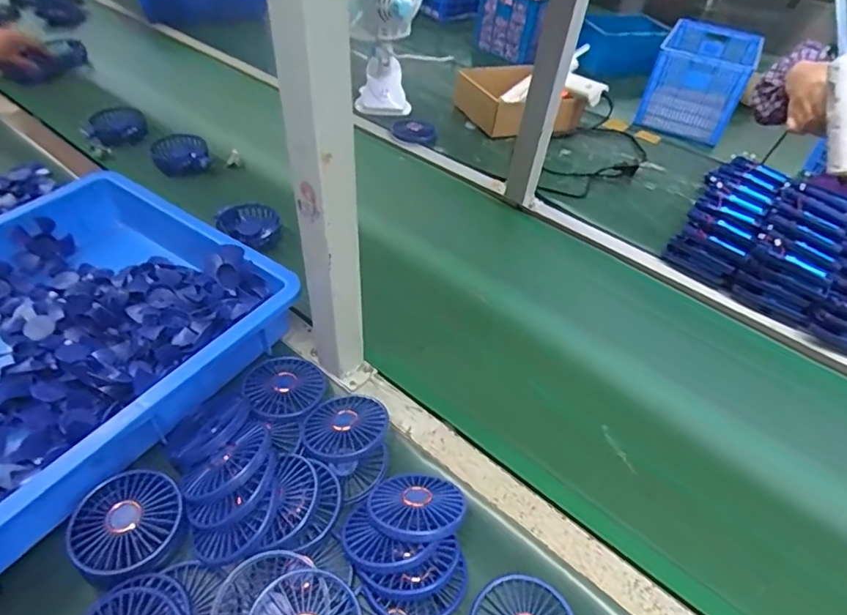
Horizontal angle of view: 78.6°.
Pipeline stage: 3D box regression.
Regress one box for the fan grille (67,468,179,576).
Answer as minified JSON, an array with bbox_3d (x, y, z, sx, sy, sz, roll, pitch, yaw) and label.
[{"bbox_3d":[-0.259,0.183,0.450,0.085,0.017,0.086,3,45,-3],"label":"fan grille"}]

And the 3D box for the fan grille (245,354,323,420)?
[{"bbox_3d":[-0.149,0.083,0.558,0.078,0.018,0.083,3,45,-3],"label":"fan grille"}]

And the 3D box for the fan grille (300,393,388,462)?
[{"bbox_3d":[-0.080,0.119,0.534,0.082,0.016,0.081,3,45,-3],"label":"fan grille"}]

